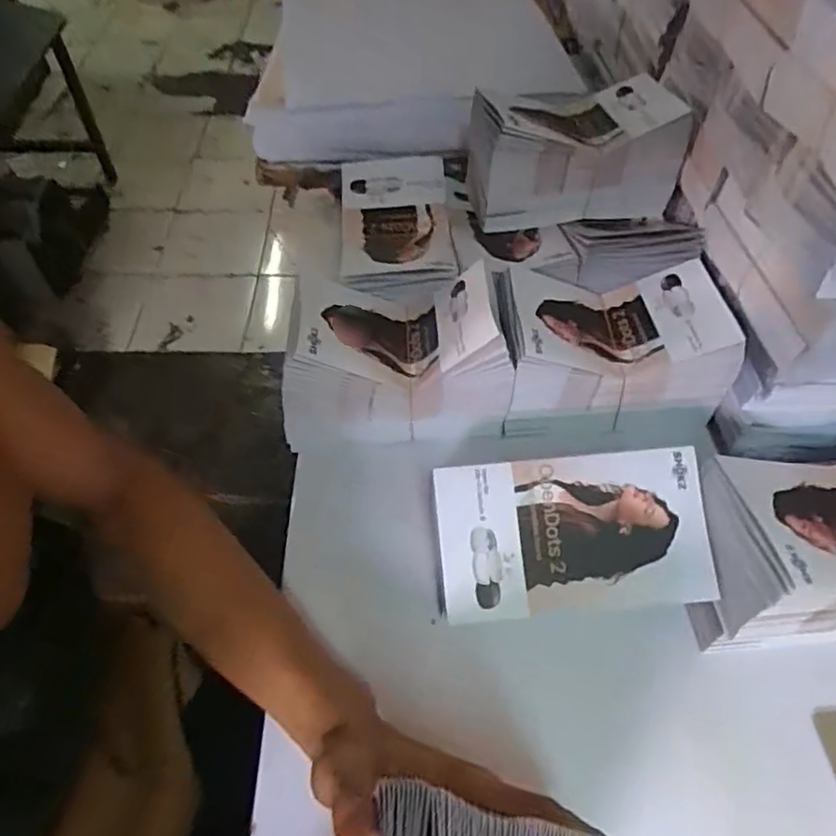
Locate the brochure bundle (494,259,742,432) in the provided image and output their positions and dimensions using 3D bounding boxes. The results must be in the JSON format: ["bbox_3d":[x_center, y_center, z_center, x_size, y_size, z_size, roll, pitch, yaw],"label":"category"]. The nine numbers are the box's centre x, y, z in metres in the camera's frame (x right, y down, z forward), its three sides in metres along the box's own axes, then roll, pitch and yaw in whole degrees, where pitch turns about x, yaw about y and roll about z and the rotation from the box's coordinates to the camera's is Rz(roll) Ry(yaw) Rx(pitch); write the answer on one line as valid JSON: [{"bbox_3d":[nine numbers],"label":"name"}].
[{"bbox_3d":[0.150,-0.060,0.512,0.177,0.089,0.107,-1,53,-1],"label":"brochure bundle"}]

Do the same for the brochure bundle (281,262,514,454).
[{"bbox_3d":[-0.019,-0.051,0.500,0.171,0.104,0.110,-2,53,-2],"label":"brochure bundle"}]

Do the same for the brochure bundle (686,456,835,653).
[{"bbox_3d":[0.274,0.085,0.416,0.182,0.102,0.099,-5,53,-4],"label":"brochure bundle"}]

